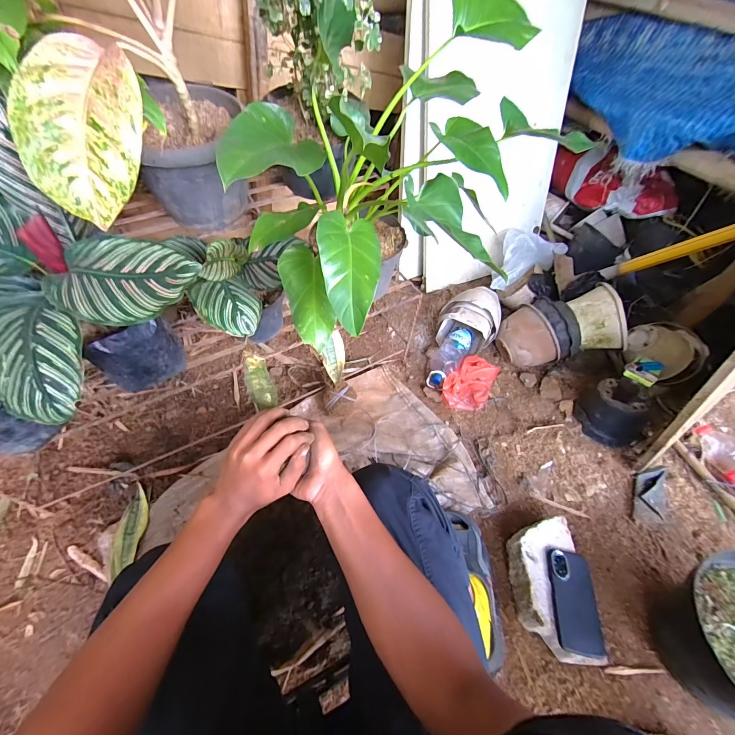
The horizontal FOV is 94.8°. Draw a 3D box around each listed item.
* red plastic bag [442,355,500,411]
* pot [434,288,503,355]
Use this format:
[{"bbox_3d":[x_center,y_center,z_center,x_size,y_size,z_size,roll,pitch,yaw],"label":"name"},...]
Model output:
[{"bbox_3d":[0.325,0.043,1.063,0.138,0.068,0.209,24,54,17],"label":"red plastic bag"},{"bbox_3d":[0.350,-0.173,1.157,0.188,0.169,0.196,17,50,7],"label":"pot"}]

